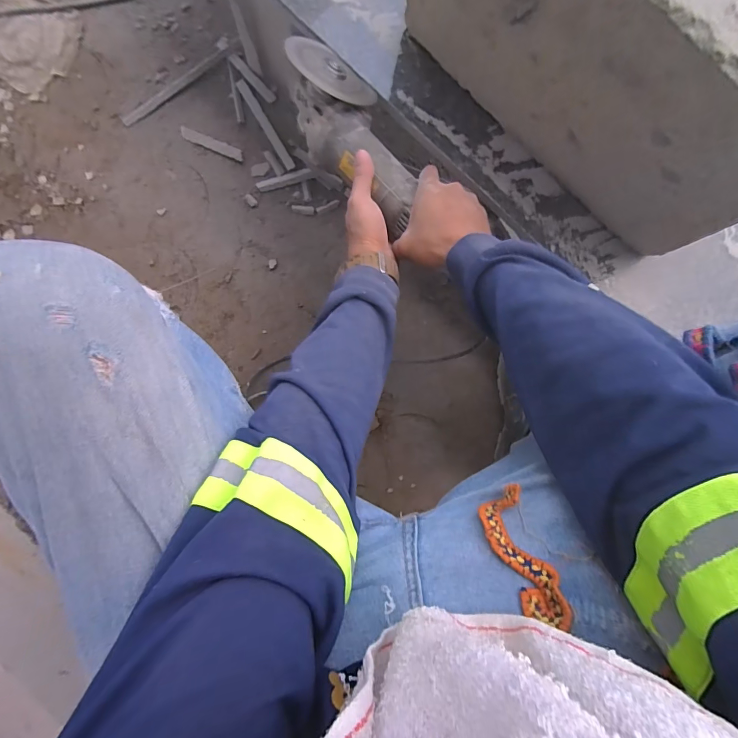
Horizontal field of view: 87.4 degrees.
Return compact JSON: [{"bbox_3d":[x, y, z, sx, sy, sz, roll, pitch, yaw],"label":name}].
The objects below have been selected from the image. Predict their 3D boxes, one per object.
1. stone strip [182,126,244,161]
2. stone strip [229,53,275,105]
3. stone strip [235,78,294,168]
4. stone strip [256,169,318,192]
[{"bbox_3d":[-0.278,-0.399,0.683,0.122,0.010,0.021,24,88,-1],"label":"stone strip"},{"bbox_3d":[-0.209,-0.520,0.692,0.017,0.009,0.118,-41,90,-2],"label":"stone strip"},{"bbox_3d":[-0.185,-0.436,0.691,0.017,0.006,0.180,-31,90,-2],"label":"stone strip"},{"bbox_3d":[-0.146,-0.337,0.689,0.106,0.006,0.017,-17,89,-2],"label":"stone strip"}]

